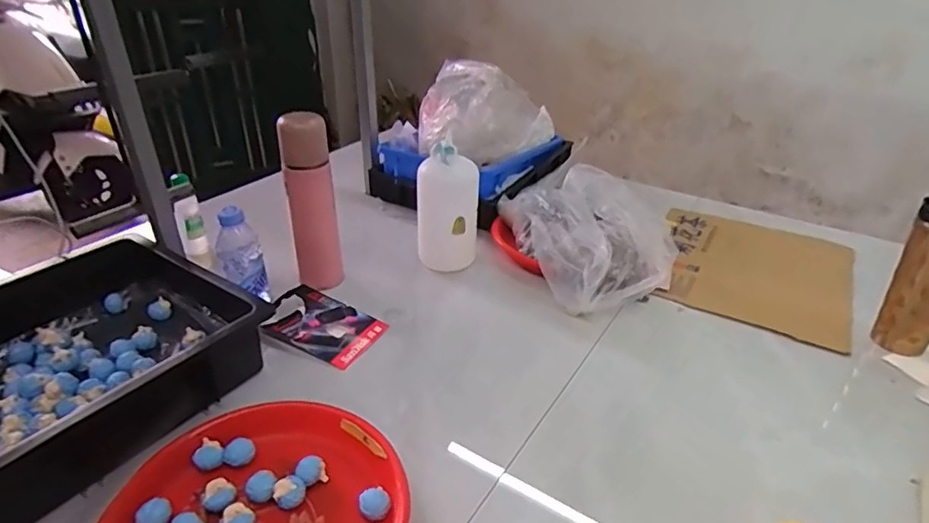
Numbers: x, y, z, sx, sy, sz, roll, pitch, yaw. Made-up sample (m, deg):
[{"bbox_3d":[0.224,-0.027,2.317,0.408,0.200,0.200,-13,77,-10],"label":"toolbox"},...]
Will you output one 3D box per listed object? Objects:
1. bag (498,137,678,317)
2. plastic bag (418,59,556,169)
[{"bbox_3d":[0.189,-0.059,0.852,0.188,0.186,0.293,-7,32,-11],"label":"bag"},{"bbox_3d":[0.047,-0.300,1.099,0.260,0.173,0.179,2,32,2],"label":"plastic bag"}]

